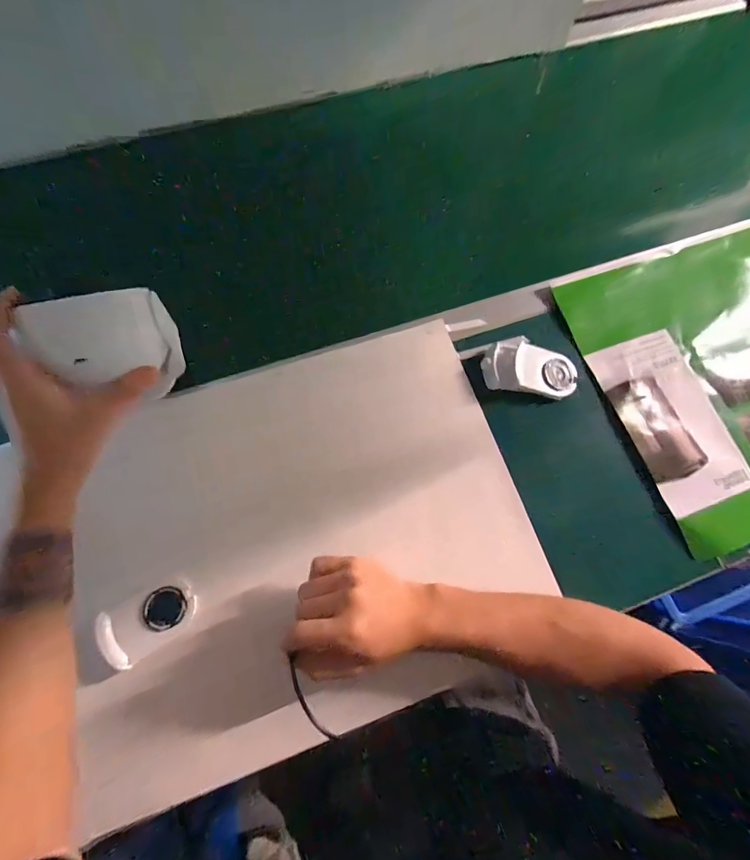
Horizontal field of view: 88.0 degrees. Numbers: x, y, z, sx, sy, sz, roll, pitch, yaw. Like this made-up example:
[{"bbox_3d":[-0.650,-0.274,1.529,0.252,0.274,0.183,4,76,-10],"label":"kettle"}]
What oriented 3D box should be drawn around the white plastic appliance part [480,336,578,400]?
[{"bbox_3d":[0.187,-0.072,0.463,0.110,0.030,0.066,18,73,3],"label":"white plastic appliance part"}]

